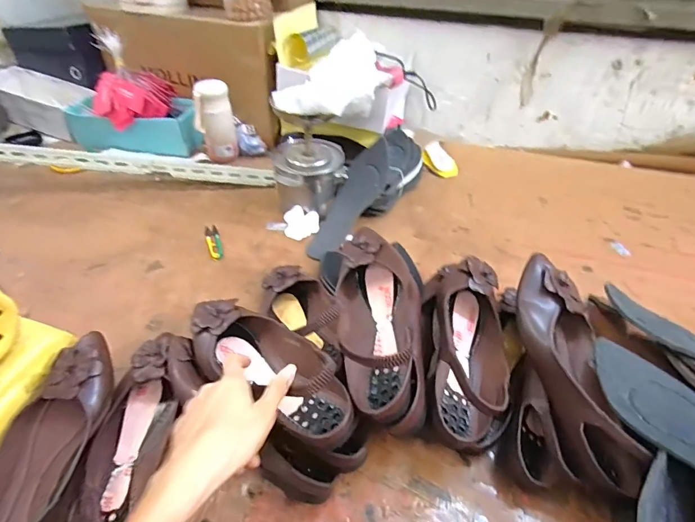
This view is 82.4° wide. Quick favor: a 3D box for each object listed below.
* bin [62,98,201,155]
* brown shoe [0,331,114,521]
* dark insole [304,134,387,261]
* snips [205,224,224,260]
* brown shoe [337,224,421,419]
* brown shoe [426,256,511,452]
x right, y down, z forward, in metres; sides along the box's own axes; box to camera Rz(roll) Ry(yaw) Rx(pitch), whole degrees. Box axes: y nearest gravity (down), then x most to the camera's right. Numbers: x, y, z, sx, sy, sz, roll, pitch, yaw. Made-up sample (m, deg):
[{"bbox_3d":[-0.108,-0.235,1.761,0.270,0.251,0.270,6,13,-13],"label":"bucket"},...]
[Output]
[{"bbox_3d":[-0.516,-0.335,0.986,0.336,0.091,0.136,6,43,5],"label":"bin"},{"bbox_3d":[-0.327,0.207,0.420,0.096,0.079,0.264,4,55,3],"label":"brown shoe"},{"bbox_3d":[0.006,-0.112,0.743,0.075,0.023,0.249,28,85,26],"label":"dark insole"},{"bbox_3d":[-0.251,-0.035,0.746,0.025,0.012,0.092,-14,45,-16],"label":"snips"},{"bbox_3d":[0.038,0.057,0.479,0.103,0.074,0.258,0,43,-1],"label":"brown shoe"},{"bbox_3d":[0.161,0.107,0.498,0.101,0.100,0.246,11,44,11],"label":"brown shoe"}]

